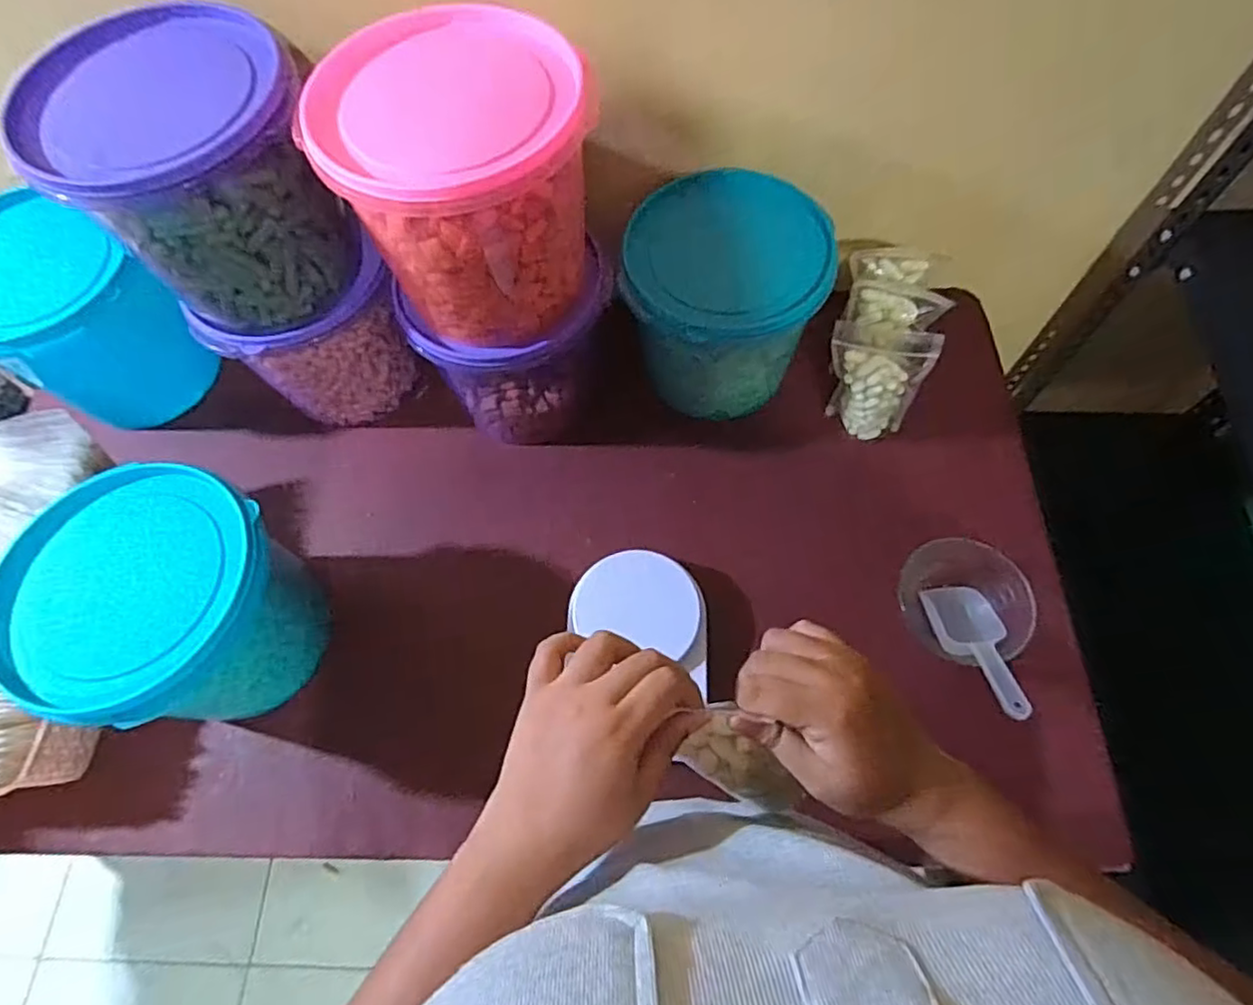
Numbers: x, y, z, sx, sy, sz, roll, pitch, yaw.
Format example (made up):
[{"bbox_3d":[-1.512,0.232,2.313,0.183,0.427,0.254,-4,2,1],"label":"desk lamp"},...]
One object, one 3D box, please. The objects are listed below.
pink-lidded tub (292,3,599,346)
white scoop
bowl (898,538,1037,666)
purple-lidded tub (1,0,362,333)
[{"bbox_3d":[-0.122,-0.247,0.538,0.158,0.199,0.177,34,72,16],"label":"pink-lidded tub"},{"bbox_3d":[0.324,0.132,0.591,0.051,0.033,0.139,-8,38,-1],"label":"white scoop"},{"bbox_3d":[0.321,0.098,0.614,0.103,0.047,0.109,-1,66,2],"label":"bowl"},{"bbox_3d":[-0.357,-0.270,0.559,0.171,0.180,0.175,-1,66,2],"label":"purple-lidded tub"}]

